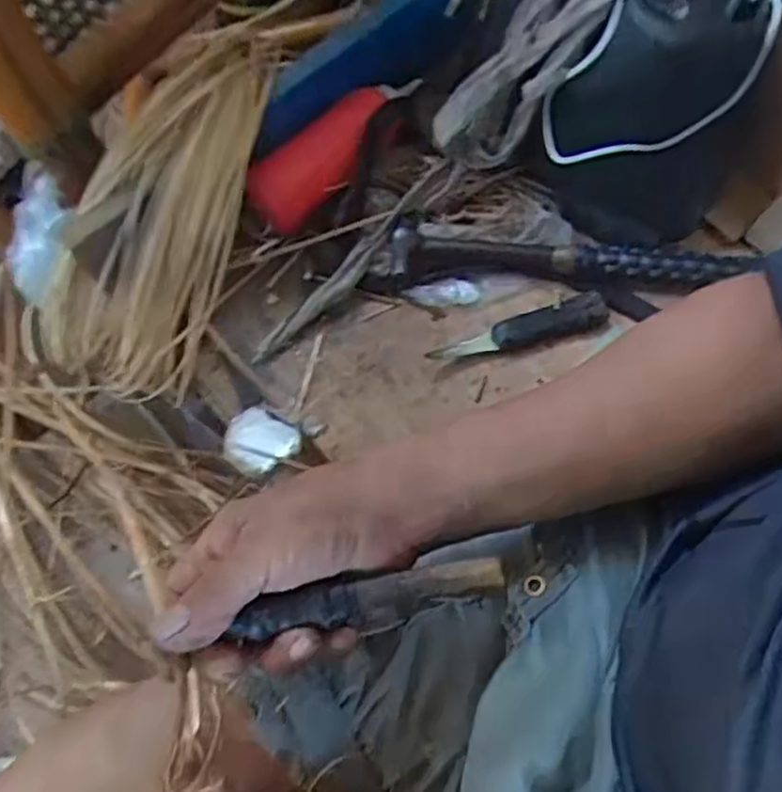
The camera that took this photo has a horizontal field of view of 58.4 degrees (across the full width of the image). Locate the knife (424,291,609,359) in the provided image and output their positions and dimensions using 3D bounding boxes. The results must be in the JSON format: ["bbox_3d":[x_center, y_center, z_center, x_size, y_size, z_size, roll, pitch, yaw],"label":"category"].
[{"bbox_3d":[0.096,-0.054,0.536,0.138,0.017,0.030,-14,72,-3],"label":"knife"}]

